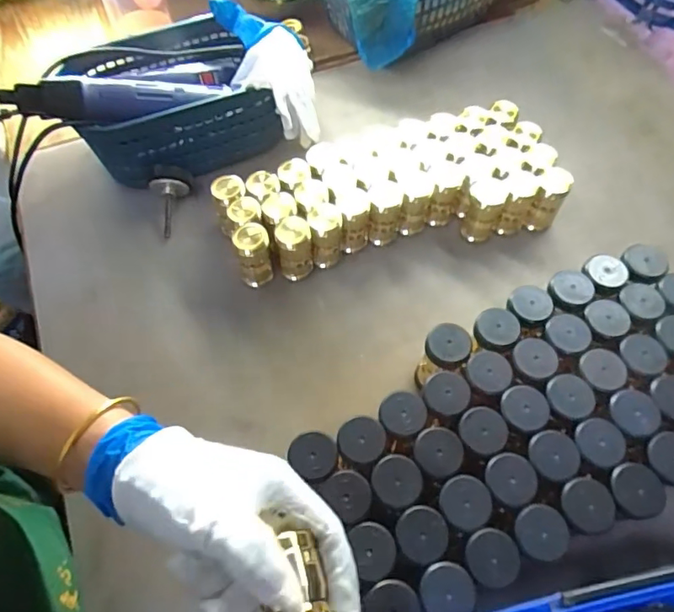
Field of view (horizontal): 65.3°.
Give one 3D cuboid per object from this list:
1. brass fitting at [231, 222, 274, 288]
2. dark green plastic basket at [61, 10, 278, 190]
[{"bbox_3d":[-0.077,-0.049,0.493,0.028,0.067,0.030,-2,62,-1],"label":"brass fitting"},{"bbox_3d":[-0.179,-0.224,0.577,0.183,0.088,0.149,-23,64,-12],"label":"dark green plastic basket"}]

